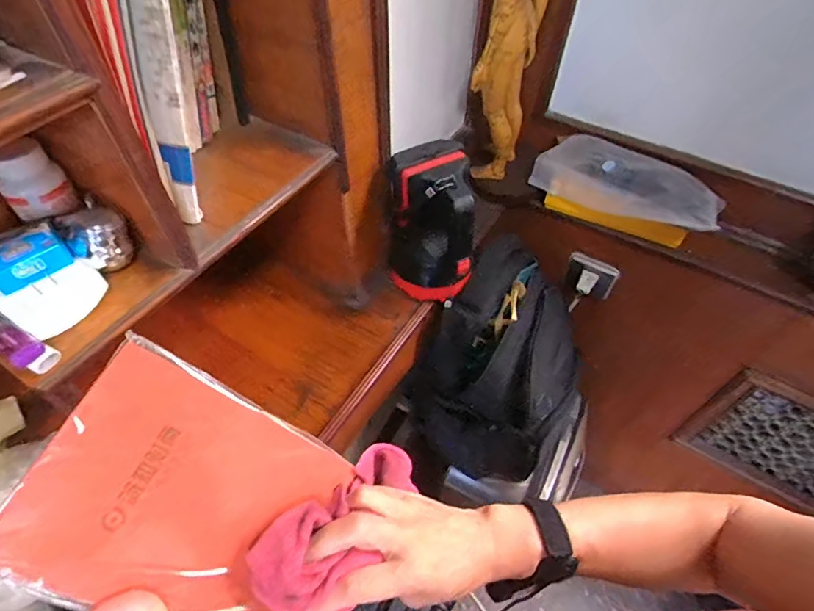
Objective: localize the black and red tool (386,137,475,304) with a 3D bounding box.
[{"bbox_3d":[0.031,-0.107,0.685,0.108,0.217,0.107,-5,52,-4],"label":"black and red tool"}]

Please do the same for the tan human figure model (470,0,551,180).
[{"bbox_3d":[0.154,-0.392,0.719,0.089,0.476,0.120,11,53,8],"label":"tan human figure model"}]

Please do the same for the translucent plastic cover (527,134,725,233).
[{"bbox_3d":[0.378,-0.209,0.818,0.292,0.068,0.120,35,60,24],"label":"translucent plastic cover"}]

